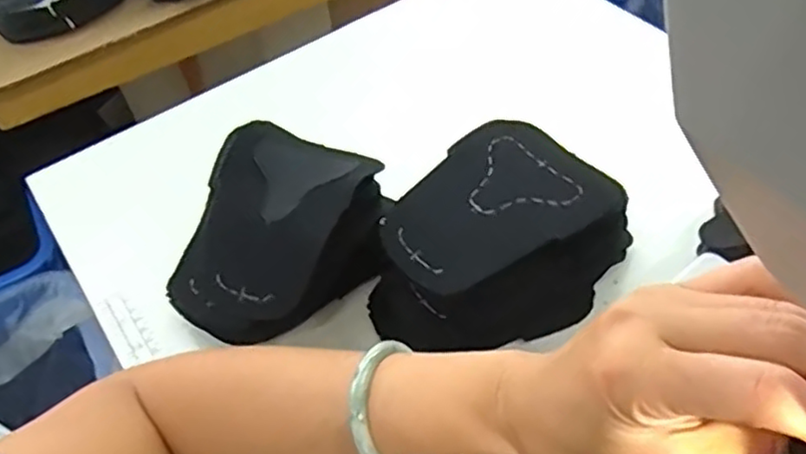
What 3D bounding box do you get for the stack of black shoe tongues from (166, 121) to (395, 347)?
[{"bbox_3d":[-0.088,0.006,0.447,0.146,0.077,0.122,-38,57,-23],"label":"stack of black shoe tongues"}]

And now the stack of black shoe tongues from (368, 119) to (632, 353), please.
[{"bbox_3d":[0.063,0.014,0.434,0.118,0.075,0.147,32,60,28],"label":"stack of black shoe tongues"}]

